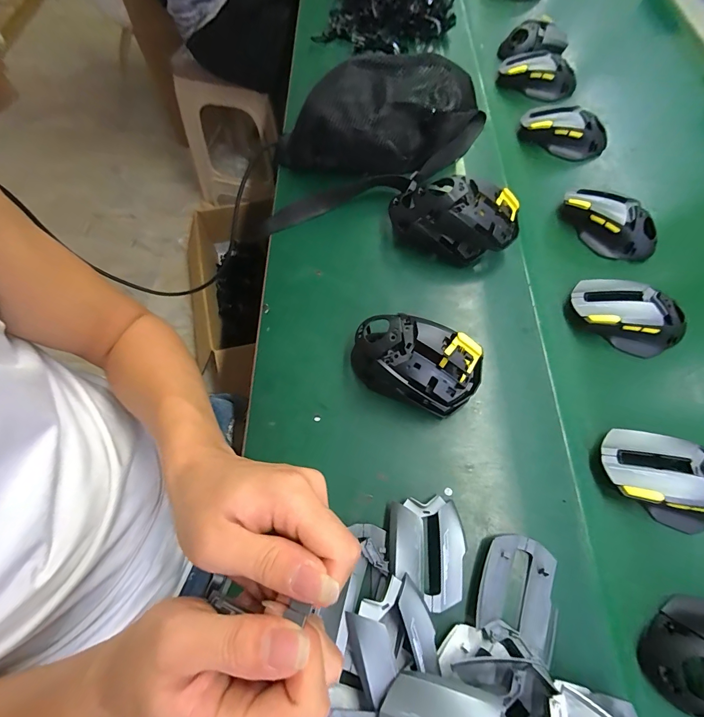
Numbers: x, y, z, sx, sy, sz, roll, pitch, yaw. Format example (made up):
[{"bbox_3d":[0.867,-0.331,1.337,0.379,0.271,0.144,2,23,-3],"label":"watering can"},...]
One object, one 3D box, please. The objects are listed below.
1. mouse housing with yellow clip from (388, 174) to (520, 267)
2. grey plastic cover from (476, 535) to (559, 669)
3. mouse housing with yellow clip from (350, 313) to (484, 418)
[{"bbox_3d":[0.113,-0.157,0.408,0.142,0.072,0.067,16,66,8],"label":"mouse housing with yellow clip"},{"bbox_3d":[0.130,0.182,0.284,0.058,0.012,0.076,19,67,9],"label":"grey plastic cover"},{"bbox_3d":[0.058,0.000,0.341,0.118,0.064,0.071,23,67,11],"label":"mouse housing with yellow clip"}]

